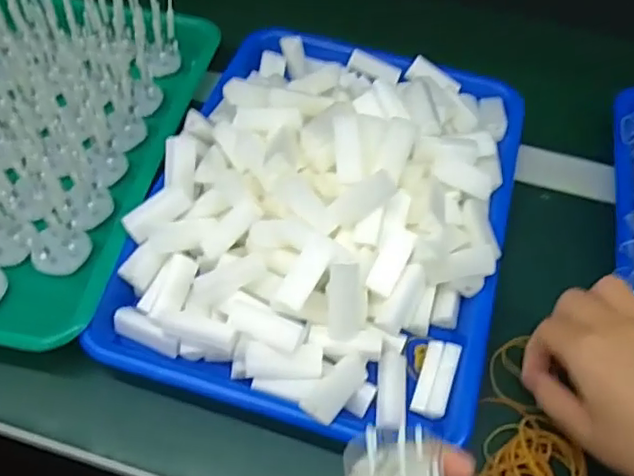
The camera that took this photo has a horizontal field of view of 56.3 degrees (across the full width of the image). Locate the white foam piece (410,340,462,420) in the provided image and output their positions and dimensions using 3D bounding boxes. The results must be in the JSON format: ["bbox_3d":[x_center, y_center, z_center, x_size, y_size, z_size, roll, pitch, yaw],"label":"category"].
[{"bbox_3d":[0.074,0.087,0.366,0.020,0.012,0.047,18,57,9],"label":"white foam piece"}]

